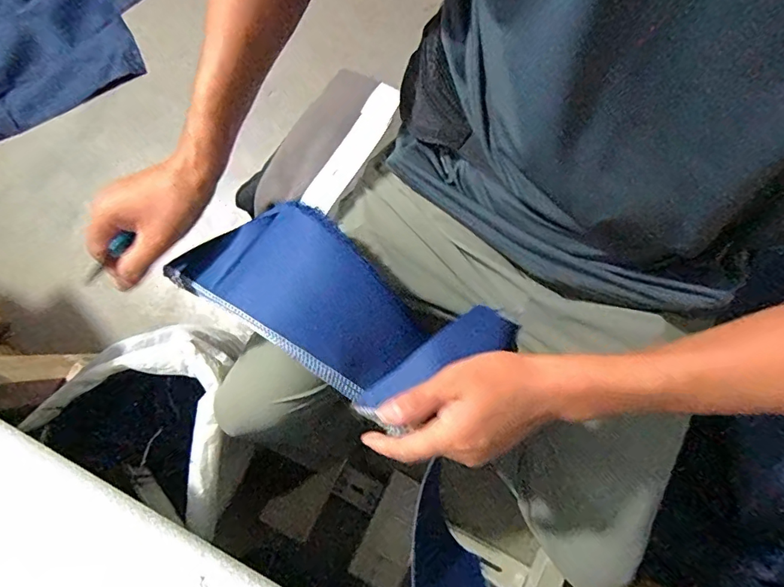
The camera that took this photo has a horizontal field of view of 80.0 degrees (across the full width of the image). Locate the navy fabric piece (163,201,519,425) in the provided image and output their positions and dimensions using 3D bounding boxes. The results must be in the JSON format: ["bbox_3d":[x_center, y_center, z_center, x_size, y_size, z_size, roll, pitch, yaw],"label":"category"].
[{"bbox_3d":[-0.052,0.013,0.453,0.305,0.075,0.136,25,79,9],"label":"navy fabric piece"}]

